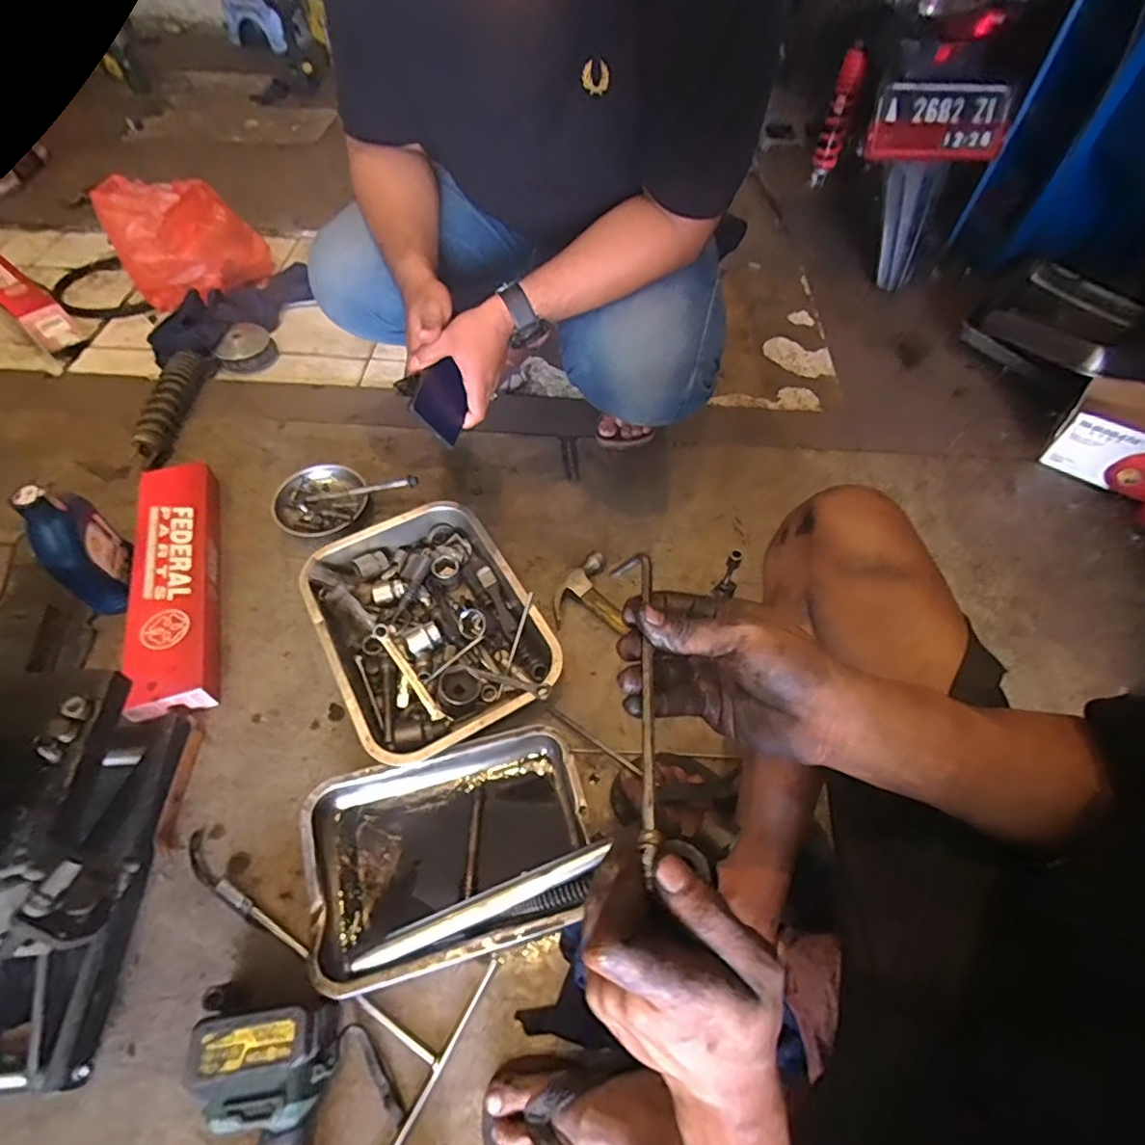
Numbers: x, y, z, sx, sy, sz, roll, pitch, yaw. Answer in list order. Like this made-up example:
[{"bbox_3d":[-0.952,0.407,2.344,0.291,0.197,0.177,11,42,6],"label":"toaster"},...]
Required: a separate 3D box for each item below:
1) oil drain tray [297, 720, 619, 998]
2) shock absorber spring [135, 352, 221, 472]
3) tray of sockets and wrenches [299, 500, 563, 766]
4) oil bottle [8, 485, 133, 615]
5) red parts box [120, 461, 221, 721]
[{"bbox_3d":[-0.128,0.310,0.659,0.321,0.055,0.210,-14,55,-10],"label":"oil drain tray"},{"bbox_3d":[-0.747,-0.311,1.082,0.063,0.059,0.315,-4,54,-3],"label":"shock absorber spring"},{"bbox_3d":[-0.196,0.077,0.805,0.260,0.073,0.348,-25,58,-17],"label":"tray of sockets and wrenches"},{"bbox_3d":[-0.676,-0.030,0.802,0.060,0.203,0.107,-11,57,-8],"label":"oil bottle"},{"bbox_3d":[-0.587,0.011,0.858,0.111,0.056,0.428,-16,58,-11],"label":"red parts box"}]

